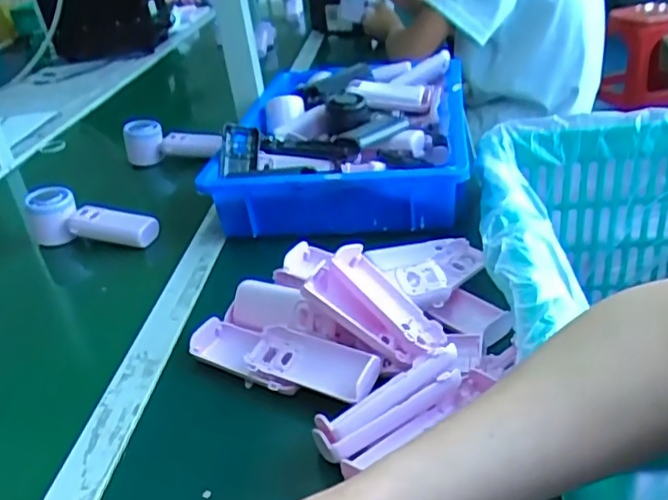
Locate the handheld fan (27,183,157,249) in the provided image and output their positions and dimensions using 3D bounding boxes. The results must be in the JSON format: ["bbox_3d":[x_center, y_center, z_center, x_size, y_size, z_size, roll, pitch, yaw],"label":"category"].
[{"bbox_3d":[-0.289,-0.039,0.760,0.161,0.053,0.048,4,32,19],"label":"handheld fan"}]

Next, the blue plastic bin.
[{"bbox_3d":[0.021,-0.156,0.843,0.292,0.102,0.413,-2,30,10],"label":"blue plastic bin"}]

